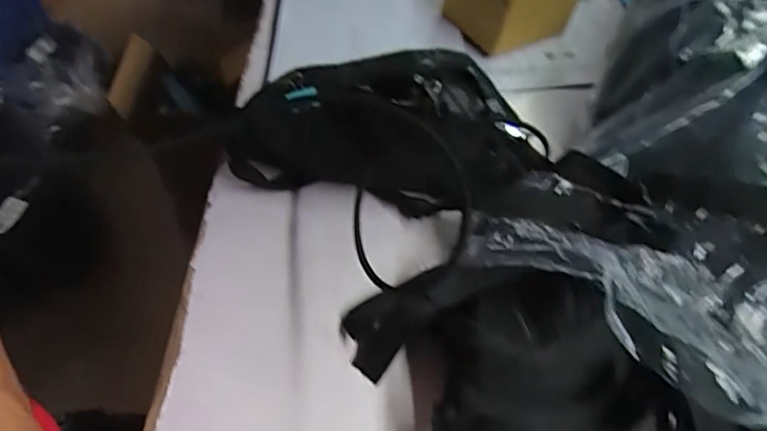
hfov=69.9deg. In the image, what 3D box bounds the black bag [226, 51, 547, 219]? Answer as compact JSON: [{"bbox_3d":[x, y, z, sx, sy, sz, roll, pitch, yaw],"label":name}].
[{"bbox_3d":[0.005,-0.076,0.484,0.247,0.118,0.112,14,52,4],"label":"black bag"}]

